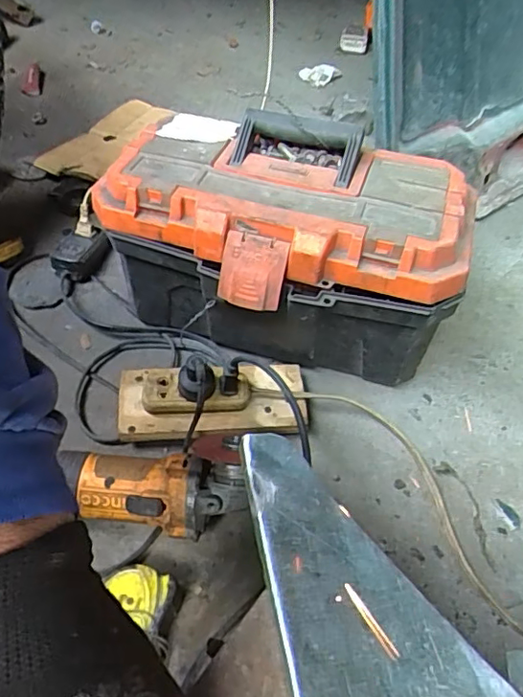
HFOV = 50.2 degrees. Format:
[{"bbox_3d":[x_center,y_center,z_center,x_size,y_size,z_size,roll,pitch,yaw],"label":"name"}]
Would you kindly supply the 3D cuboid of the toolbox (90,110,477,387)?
[{"bbox_3d":[0.021,-0.095,0.634,0.371,0.227,0.213,9,50,8],"label":"toolbox"}]

